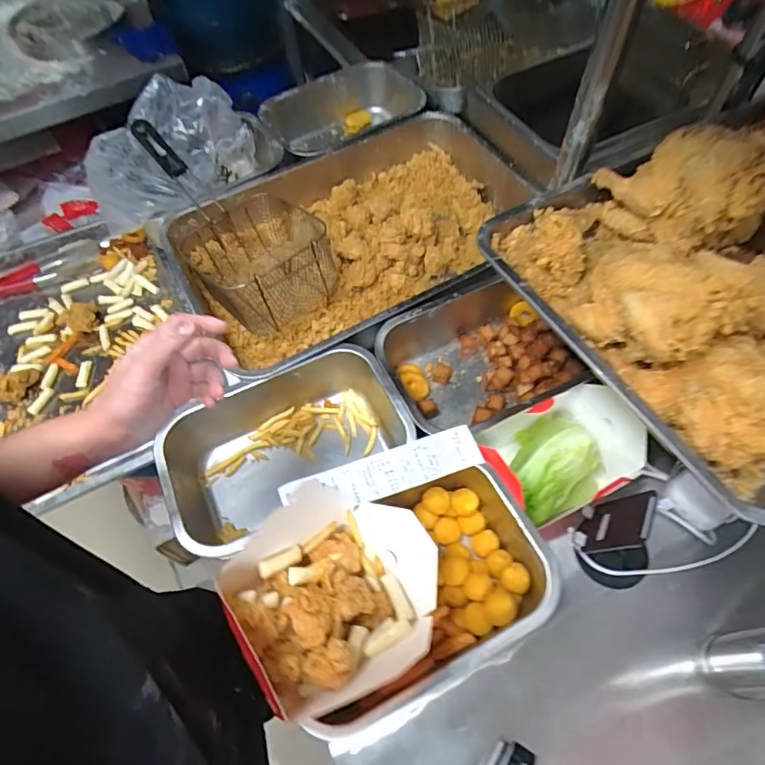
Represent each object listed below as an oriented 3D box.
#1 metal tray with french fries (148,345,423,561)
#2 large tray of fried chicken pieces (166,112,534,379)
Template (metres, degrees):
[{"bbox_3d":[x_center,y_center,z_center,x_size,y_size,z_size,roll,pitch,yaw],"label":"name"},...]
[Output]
[{"bbox_3d":[-0.128,0.091,0.689,0.317,0.108,0.202,-30,62,-14],"label":"metal tray with french fries"},{"bbox_3d":[-0.059,-0.271,0.880,0.557,0.119,0.306,-25,61,-11],"label":"large tray of fried chicken pieces"}]

